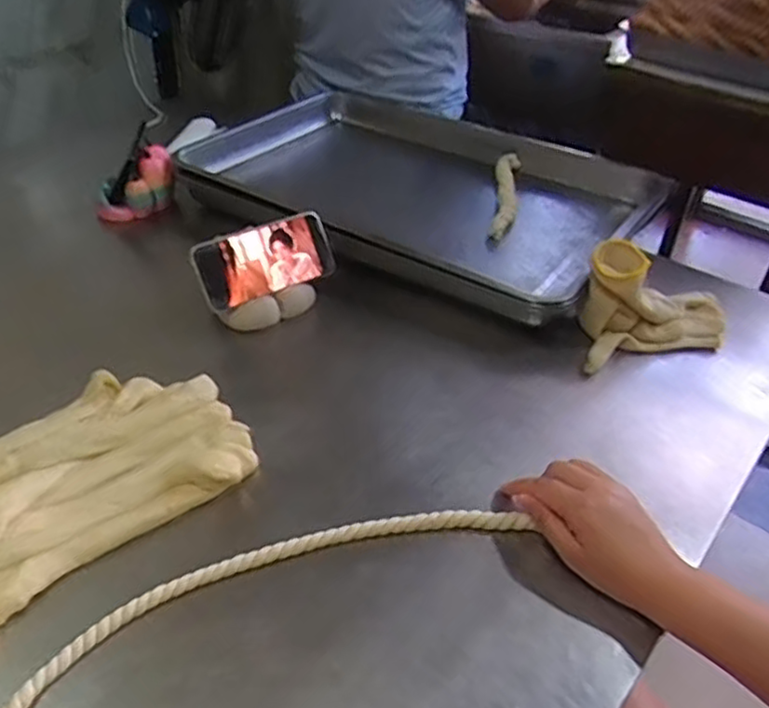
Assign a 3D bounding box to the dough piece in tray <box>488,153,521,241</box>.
[{"bbox_3d":[0.169,-0.227,0.952,0.033,0.017,0.237,8,39,6],"label":"dough piece in tray"}]

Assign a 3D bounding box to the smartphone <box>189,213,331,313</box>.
[{"bbox_3d":[-0.130,-0.104,0.752,0.151,0.077,0.015,-24,8,-29],"label":"smartphone"}]

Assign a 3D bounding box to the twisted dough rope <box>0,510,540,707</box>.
[{"bbox_3d":[-0.095,0.197,0.444,0.446,0.019,0.159,-29,52,-34],"label":"twisted dough rope"}]

